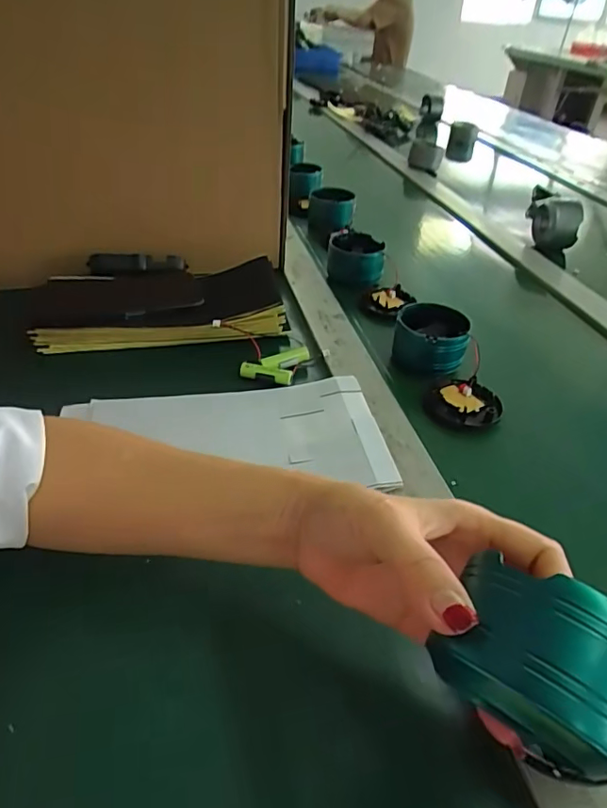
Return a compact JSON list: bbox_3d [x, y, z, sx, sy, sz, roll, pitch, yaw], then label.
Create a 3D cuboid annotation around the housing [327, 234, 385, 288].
[{"bbox_3d":[0.068,-0.192,0.706,0.071,0.047,0.076,5,38,0],"label":"housing"}]

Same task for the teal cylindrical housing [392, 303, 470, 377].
[{"bbox_3d":[0.133,-0.072,0.551,0.074,0.048,0.064,14,39,11],"label":"teal cylindrical housing"}]

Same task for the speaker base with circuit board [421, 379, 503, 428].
[{"bbox_3d":[0.150,-0.003,0.497,0.067,0.012,0.062,3,39,-3],"label":"speaker base with circuit board"}]

